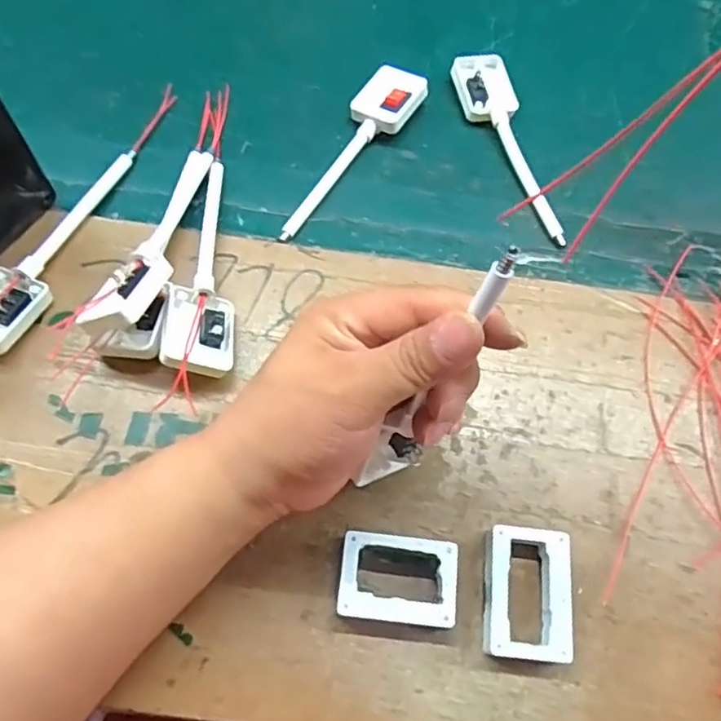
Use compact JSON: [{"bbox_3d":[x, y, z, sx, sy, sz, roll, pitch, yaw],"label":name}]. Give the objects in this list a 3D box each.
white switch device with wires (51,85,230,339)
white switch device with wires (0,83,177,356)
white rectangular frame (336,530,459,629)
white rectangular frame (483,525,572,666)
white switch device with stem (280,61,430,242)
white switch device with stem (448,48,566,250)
[{"bbox_3d":[-0.112,-0.094,0.385,0.043,0.033,0.208,13,52,2],"label":"white switch device with wires"},{"bbox_3d":[-0.173,-0.091,0.379,0.040,0.021,0.216,22,67,6],"label":"white switch device with wires"},{"bbox_3d":[0.018,0.108,0.310,0.056,0.018,0.039,7,66,0],"label":"white rectangular frame"},{"bbox_3d":[0.082,0.115,0.312,0.042,0.016,0.060,7,66,0],"label":"white rectangular frame"},{"bbox_3d":[-0.008,-0.141,0.417,0.040,0.019,0.155,33,68,11],"label":"white switch device with stem"},{"bbox_3d":[0.104,-0.148,0.426,0.041,0.017,0.154,-16,68,-10],"label":"white switch device with stem"}]

